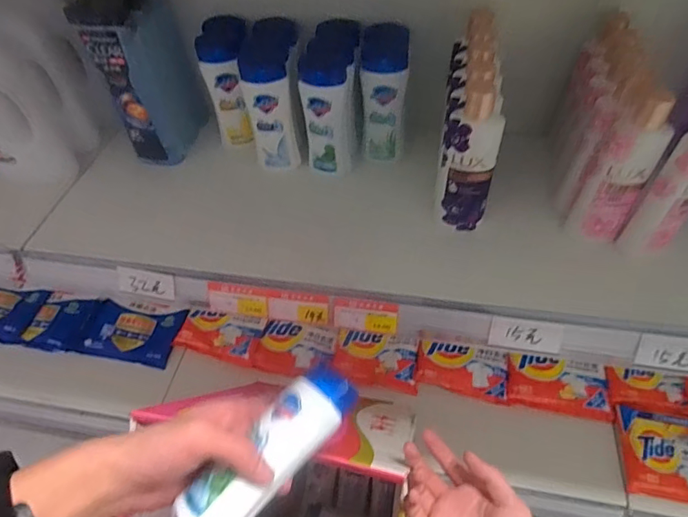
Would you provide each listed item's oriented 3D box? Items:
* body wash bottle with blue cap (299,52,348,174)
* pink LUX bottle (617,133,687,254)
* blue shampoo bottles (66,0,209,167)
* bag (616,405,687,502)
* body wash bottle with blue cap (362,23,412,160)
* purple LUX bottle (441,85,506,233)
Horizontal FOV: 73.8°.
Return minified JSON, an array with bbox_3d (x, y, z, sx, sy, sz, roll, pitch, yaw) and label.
[{"bbox_3d":[-0.024,-0.179,0.569,0.056,0.139,0.062,-5,51,0],"label":"body wash bottle with blue cap"},{"bbox_3d":[0.323,-0.068,0.443,0.042,0.159,0.045,-38,58,-24],"label":"pink LUX bottle"},{"bbox_3d":[-0.251,-0.240,0.594,0.070,0.205,0.126,3,52,6],"label":"blue shampoo bottles"},{"bbox_3d":[0.586,0.357,0.830,0.159,0.023,0.143,7,52,9],"label":"bag"},{"bbox_3d":[0.050,-0.201,0.563,0.052,0.155,0.050,3,52,6],"label":"body wash bottle with blue cap"},{"bbox_3d":[0.131,-0.097,0.482,0.054,0.155,0.032,15,54,16],"label":"purple LUX bottle"}]

